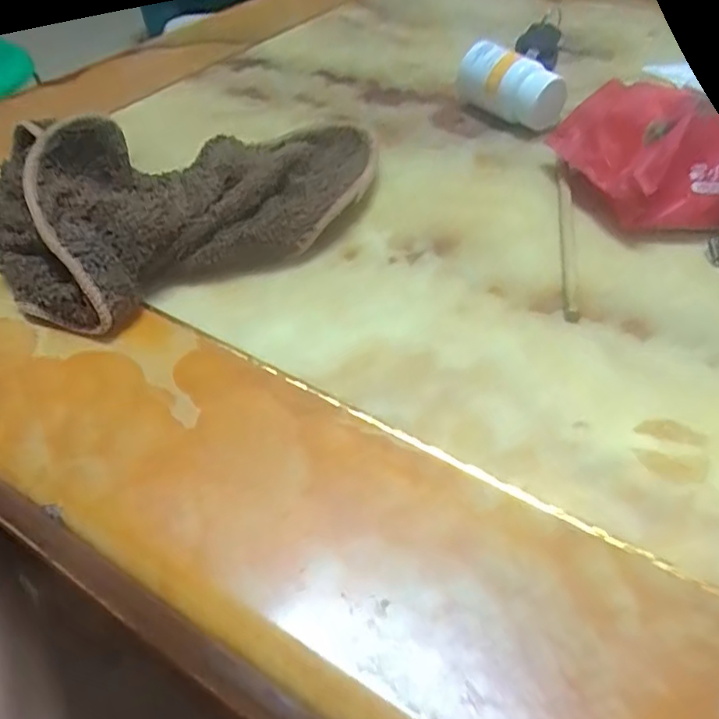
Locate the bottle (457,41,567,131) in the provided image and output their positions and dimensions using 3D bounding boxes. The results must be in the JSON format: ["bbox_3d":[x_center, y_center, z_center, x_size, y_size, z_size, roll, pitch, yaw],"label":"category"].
[{"bbox_3d":[0.101,-0.192,0.423,0.033,0.044,0.081,-30,53,-25],"label":"bottle"}]

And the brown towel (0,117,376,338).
[{"bbox_3d":[-0.087,-0.098,0.327,0.220,0.049,0.137,-25,51,-22],"label":"brown towel"}]

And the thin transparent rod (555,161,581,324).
[{"bbox_3d":[0.115,-0.073,0.335,0.007,0.004,0.149,8,47,8],"label":"thin transparent rod"}]

